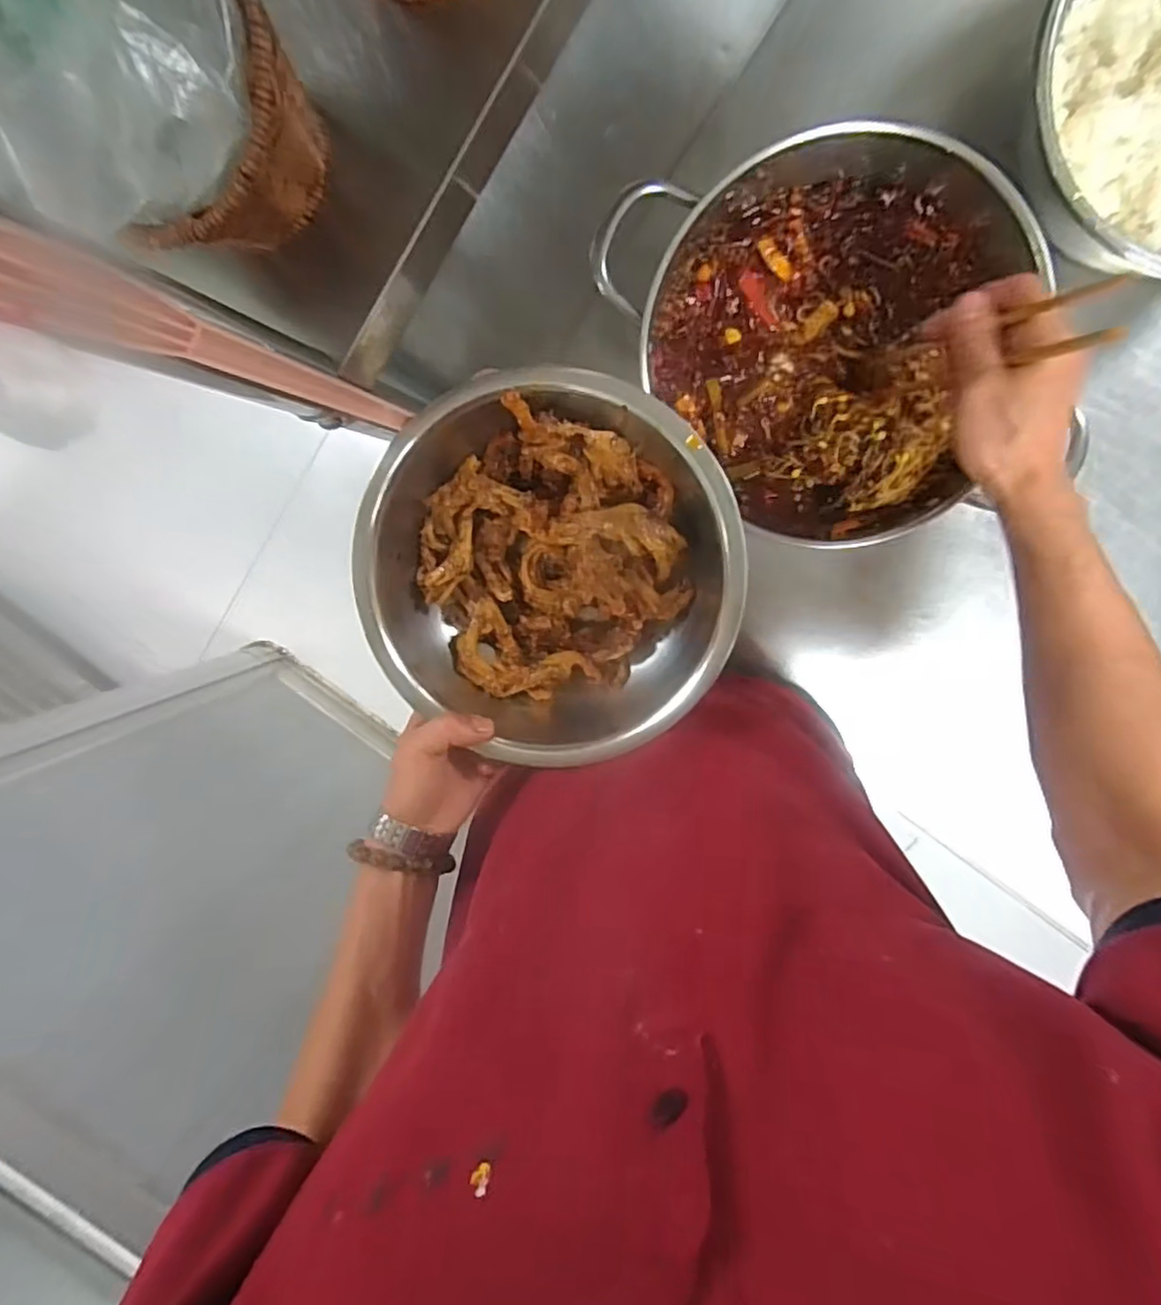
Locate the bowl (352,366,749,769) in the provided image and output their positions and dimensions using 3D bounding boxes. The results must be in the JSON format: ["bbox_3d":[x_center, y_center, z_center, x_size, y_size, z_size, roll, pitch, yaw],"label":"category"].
[{"bbox_3d":[-0.021,-0.053,0.468,0.249,0.071,0.248,1,97,6],"label":"bowl"}]

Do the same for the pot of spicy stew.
[{"bbox_3d":[0.196,-0.240,0.533,0.284,0.119,0.298,-18,94,8],"label":"pot of spicy stew"}]

